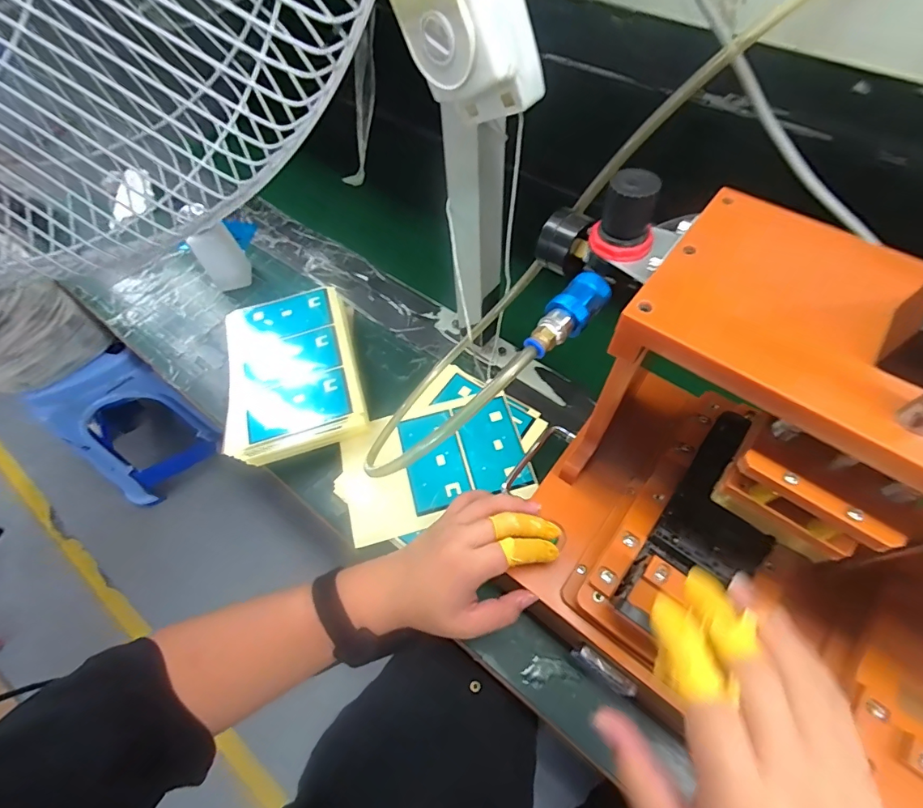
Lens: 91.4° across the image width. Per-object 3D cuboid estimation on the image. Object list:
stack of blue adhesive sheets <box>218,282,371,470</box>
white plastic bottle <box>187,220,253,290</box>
[{"bbox_3d":[-0.227,-0.040,0.603,0.177,0.060,0.230,-15,60,-6],"label":"stack of blue adhesive sheets"},{"bbox_3d":[-0.371,-0.225,0.703,0.063,0.078,0.047,-34,64,-16],"label":"white plastic bottle"}]

